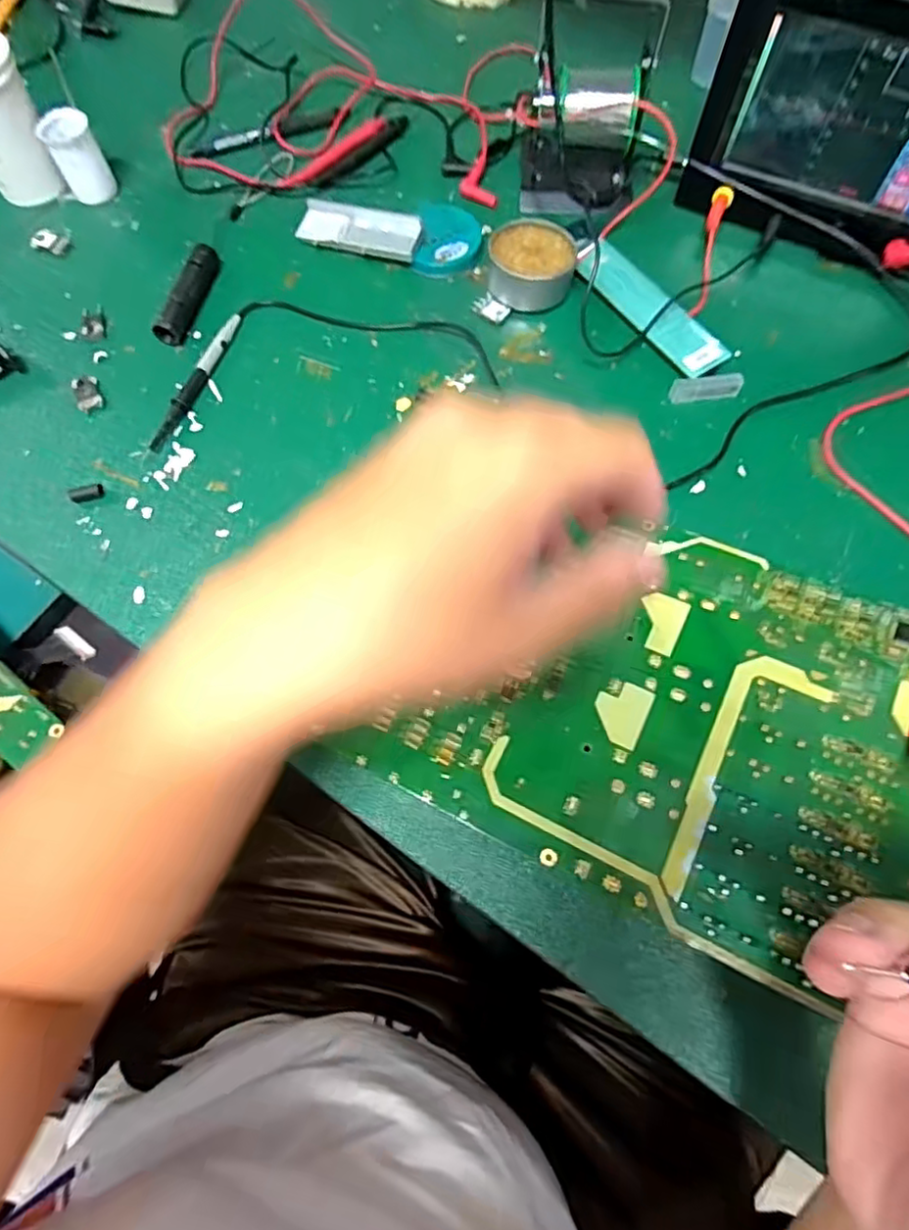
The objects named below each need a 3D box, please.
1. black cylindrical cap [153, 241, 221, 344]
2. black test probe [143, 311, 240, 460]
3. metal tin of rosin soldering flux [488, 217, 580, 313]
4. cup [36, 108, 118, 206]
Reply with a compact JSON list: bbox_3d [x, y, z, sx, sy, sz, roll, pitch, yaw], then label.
[{"bbox_3d":[-0.198,-0.239,0.472,0.018,0.016,0.089,13,71,6],"label":"black cylindrical cap"},{"bbox_3d":[-0.183,-0.164,0.447,0.012,0.010,0.128,18,71,7],"label":"black test probe"},{"bbox_3d":[0.059,-0.265,0.473,0.062,0.026,0.063,0,70,1],"label":"metal tin of rosin soldering flux"},{"bbox_3d":[-0.295,-0.360,0.498,0.035,0.054,0.032,0,70,1],"label":"cup"}]

